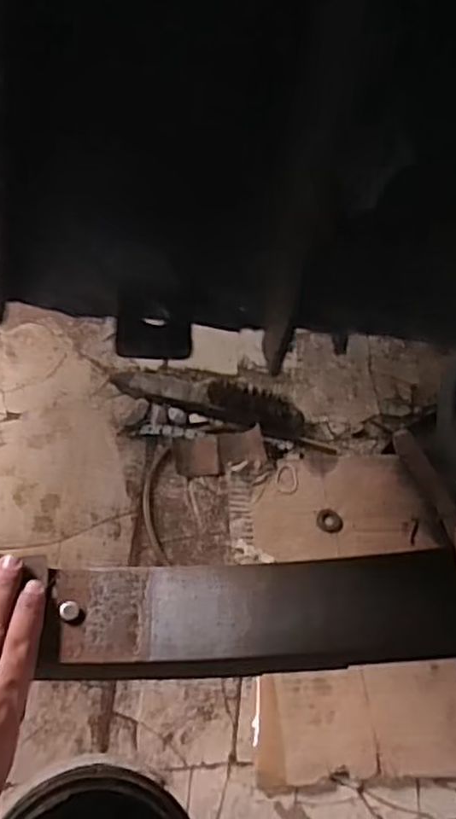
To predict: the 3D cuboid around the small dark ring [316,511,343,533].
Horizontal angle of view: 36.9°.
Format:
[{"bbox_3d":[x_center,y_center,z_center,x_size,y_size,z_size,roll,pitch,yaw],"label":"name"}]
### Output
[{"bbox_3d":[0.115,0.127,0.773,0.030,0.006,0.027,18,54,7],"label":"small dark ring"}]

